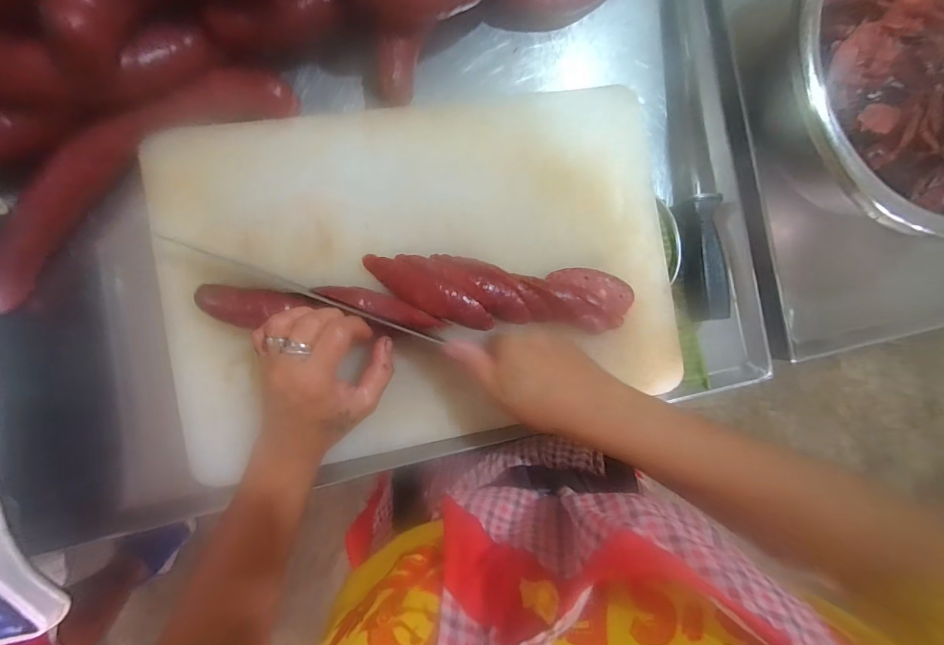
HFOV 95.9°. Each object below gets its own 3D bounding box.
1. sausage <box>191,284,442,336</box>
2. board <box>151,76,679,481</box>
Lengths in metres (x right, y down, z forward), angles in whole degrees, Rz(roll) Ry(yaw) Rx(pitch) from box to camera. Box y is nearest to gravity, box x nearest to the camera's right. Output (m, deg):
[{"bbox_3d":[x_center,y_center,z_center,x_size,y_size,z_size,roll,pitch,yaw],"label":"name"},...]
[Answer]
[{"bbox_3d":[-0.120,-0.011,0.343,0.188,0.030,0.036,4,89,-7],"label":"sausage"},{"bbox_3d":[-0.034,-0.046,0.374,0.436,0.017,0.290,-9,91,-8],"label":"board"}]

